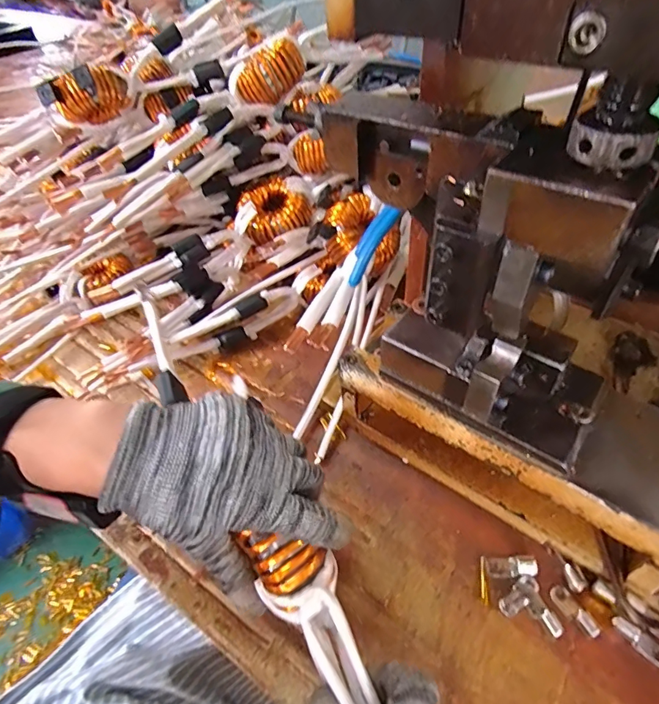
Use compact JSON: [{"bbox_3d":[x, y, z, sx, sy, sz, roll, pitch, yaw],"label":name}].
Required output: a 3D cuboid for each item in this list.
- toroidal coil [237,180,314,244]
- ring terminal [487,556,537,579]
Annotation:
[{"bbox_3d":[-0.061,-0.157,0.490,0.072,0.035,0.071,-33,69,-6],"label":"toroidal coil"},{"bbox_3d":[0.127,0.149,0.303,0.032,0.004,0.013,-11,47,14],"label":"ring terminal"}]

